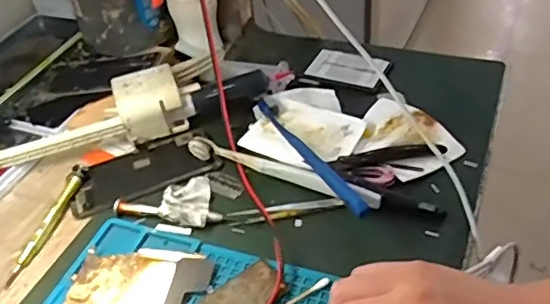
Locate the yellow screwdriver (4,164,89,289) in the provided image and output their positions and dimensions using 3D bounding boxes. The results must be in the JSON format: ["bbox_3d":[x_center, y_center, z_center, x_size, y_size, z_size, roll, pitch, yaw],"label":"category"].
[{"bbox_3d":[-0.193,0.056,0.500,0.016,0.015,0.132,4,43,13],"label":"yellow screwdriver"}]

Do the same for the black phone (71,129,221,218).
[{"bbox_3d":[-0.122,0.019,0.539,0.134,0.013,0.068,-23,44,-17],"label":"black phone"}]

